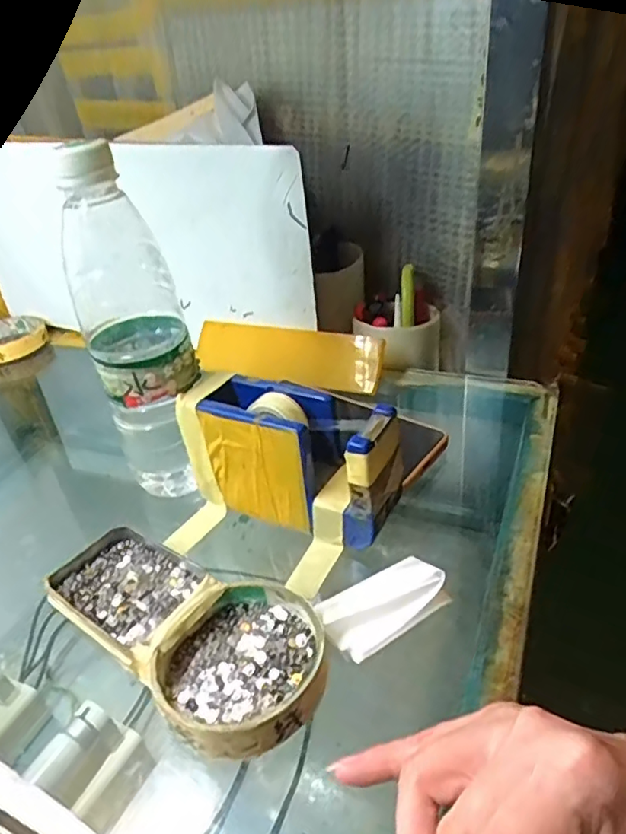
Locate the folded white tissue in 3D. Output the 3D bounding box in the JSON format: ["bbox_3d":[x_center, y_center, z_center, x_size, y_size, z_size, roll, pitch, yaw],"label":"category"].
[{"bbox_3d":[0.035,0.095,0.306,0.066,0.012,0.040,-25,38,-27],"label":"folded white tissue"}]

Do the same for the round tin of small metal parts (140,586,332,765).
[{"bbox_3d":[-0.033,0.119,0.278,0.077,0.019,0.081,-4,33,3],"label":"round tin of small metal parts"}]

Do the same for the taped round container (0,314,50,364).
[{"bbox_3d":[-0.350,-0.090,0.664,0.082,0.020,0.098,-25,37,-24],"label":"taped round container"}]

